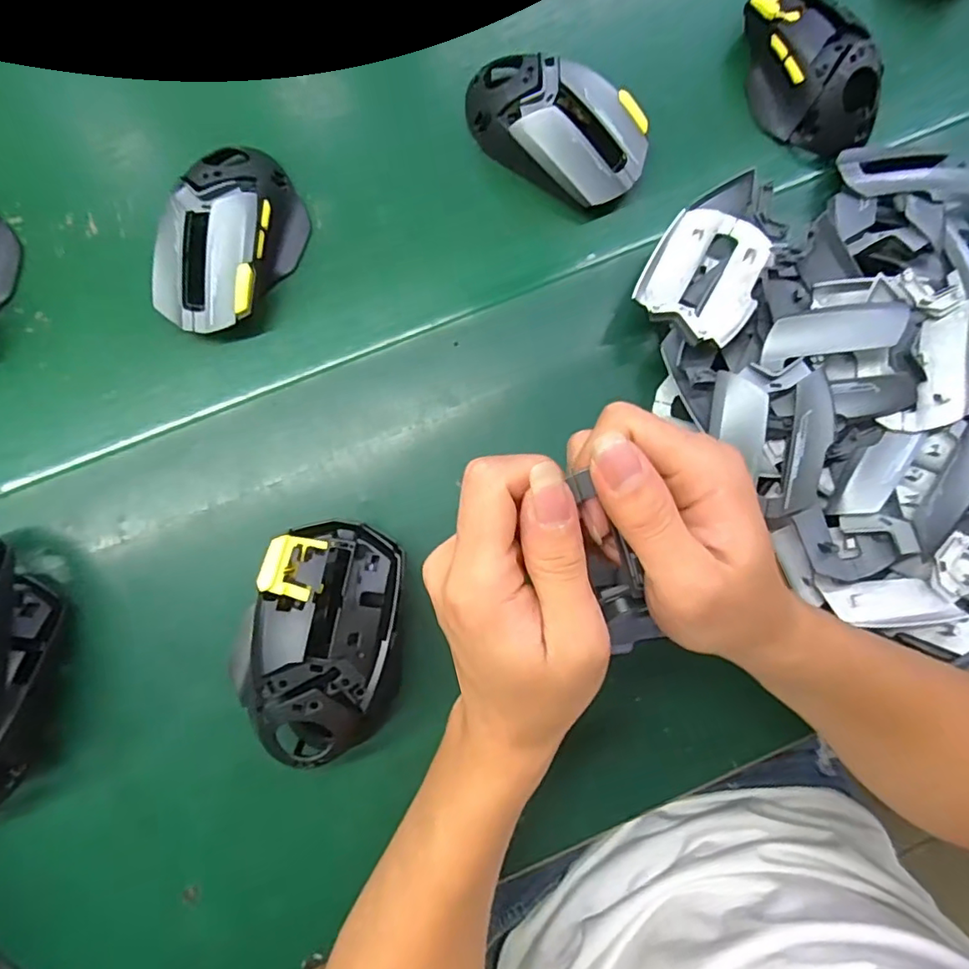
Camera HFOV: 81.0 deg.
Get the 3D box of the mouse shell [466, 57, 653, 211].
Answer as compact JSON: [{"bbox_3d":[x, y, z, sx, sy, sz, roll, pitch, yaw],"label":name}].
[{"bbox_3d":[0.041,-0.216,0.346,0.114,0.042,0.060,30,84,3],"label":"mouse shell"}]

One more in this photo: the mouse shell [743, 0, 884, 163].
[{"bbox_3d":[0.202,-0.263,0.358,0.058,0.040,0.110,-17,84,-3],"label":"mouse shell"}]

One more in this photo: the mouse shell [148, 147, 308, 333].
[{"bbox_3d":[-0.148,-0.141,0.328,0.068,0.040,0.112,17,85,-1],"label":"mouse shell"}]

